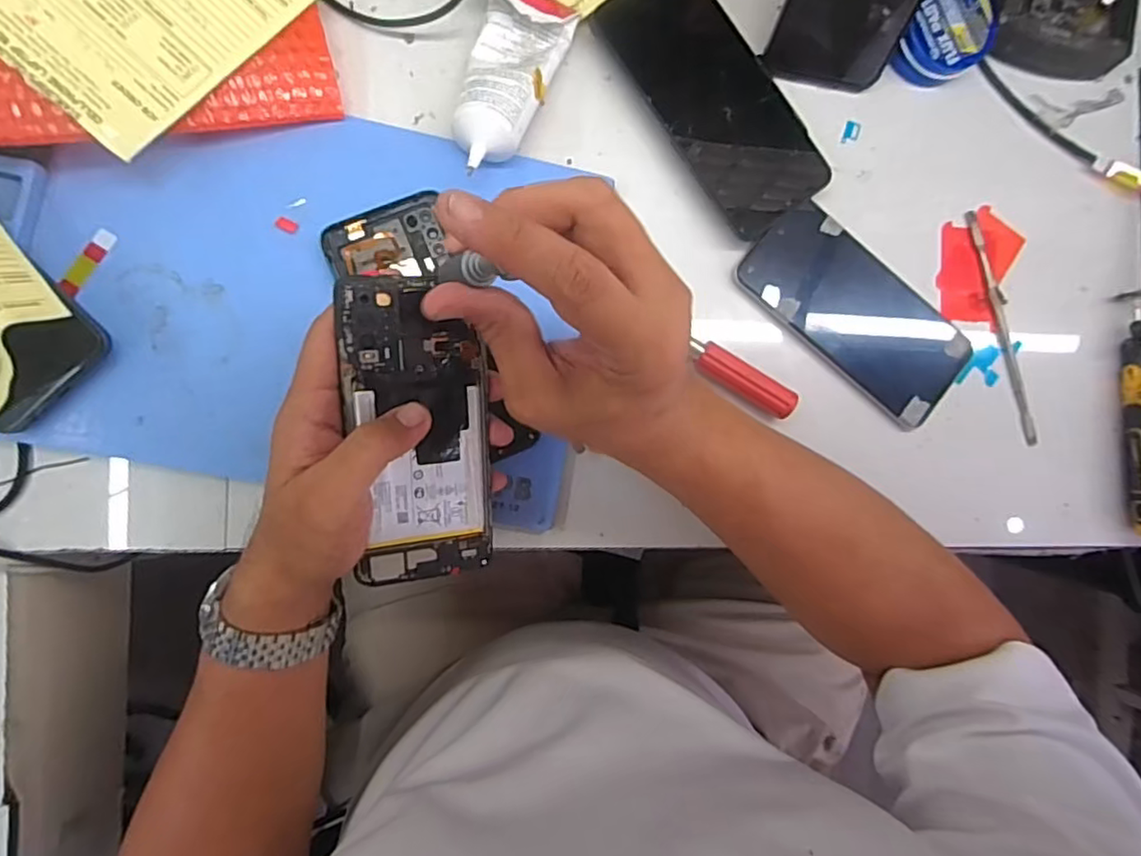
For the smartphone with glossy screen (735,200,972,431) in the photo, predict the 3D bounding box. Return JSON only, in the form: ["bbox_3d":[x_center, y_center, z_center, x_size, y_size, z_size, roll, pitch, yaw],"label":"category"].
[{"bbox_3d":[0.185,-0.074,0.405,0.158,0.012,0.076,38,85,-5],"label":"smartphone with glossy screen"}]

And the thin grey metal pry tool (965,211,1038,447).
[{"bbox_3d":[0.294,-0.068,0.420,0.011,0.009,0.162,-14,91,-7],"label":"thin grey metal pry tool"}]

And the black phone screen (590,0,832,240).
[{"bbox_3d":[0.091,-0.209,0.388,0.085,0.011,0.170,-36,90,-12],"label":"black phone screen"}]

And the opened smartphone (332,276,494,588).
[{"bbox_3d":[-0.077,0.003,0.320,0.070,0.005,0.155,-5,101,-22],"label":"opened smartphone"}]

